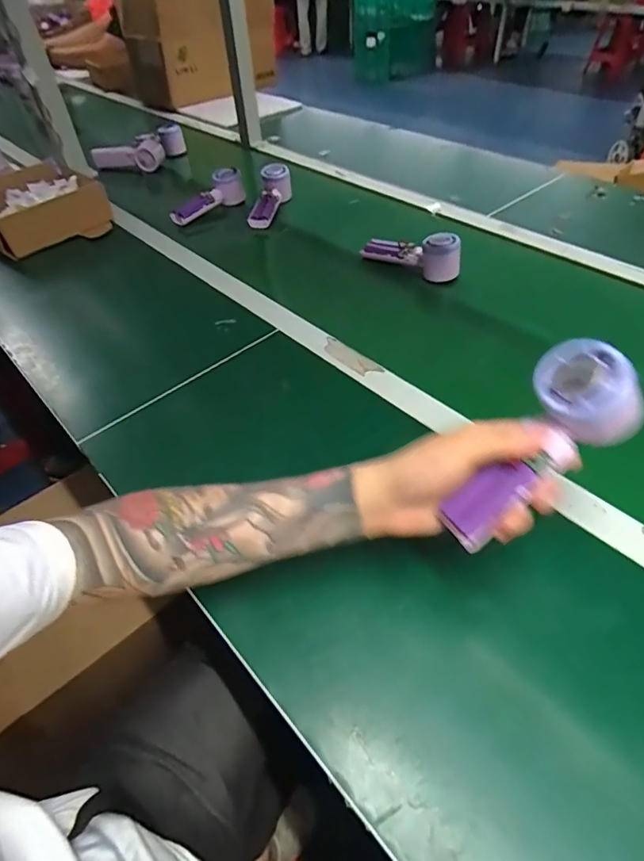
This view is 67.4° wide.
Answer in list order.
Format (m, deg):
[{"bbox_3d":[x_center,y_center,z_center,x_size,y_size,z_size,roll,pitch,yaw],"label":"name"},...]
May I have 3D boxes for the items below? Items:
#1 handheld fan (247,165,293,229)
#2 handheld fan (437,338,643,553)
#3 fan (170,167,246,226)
[{"bbox_3d":[-0.105,-0.456,0.957,0.050,0.062,0.170,10,64,14],"label":"handheld fan"},{"bbox_3d":[0.152,0.015,0.347,0.163,0.049,0.060,-50,52,12],"label":"handheld fan"},{"bbox_3d":[-0.231,-0.468,0.961,0.164,0.062,0.042,-30,52,-22],"label":"fan"}]

